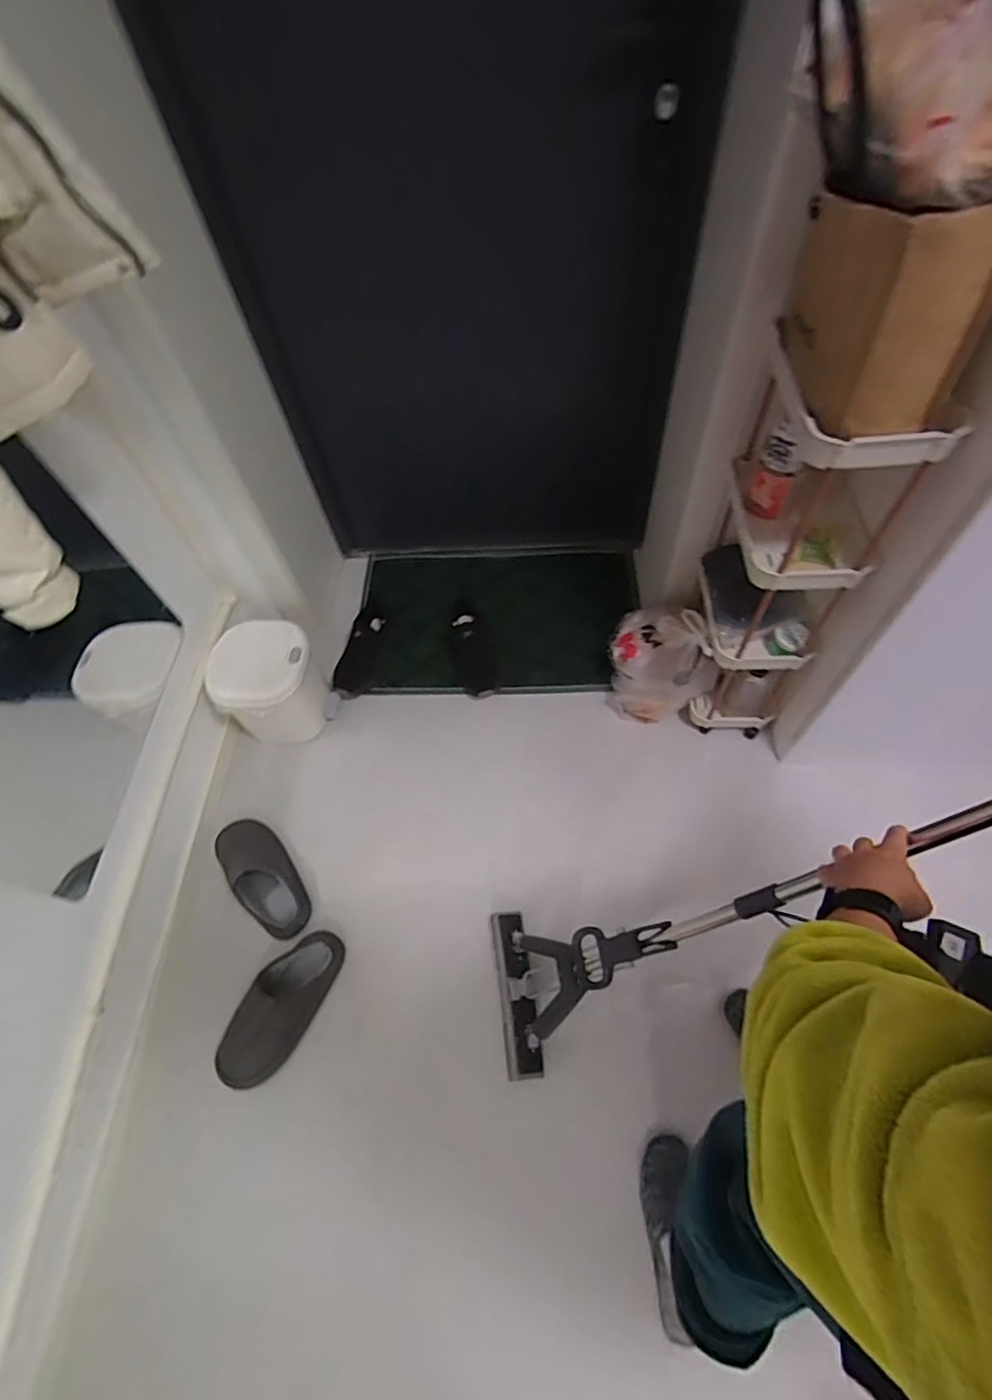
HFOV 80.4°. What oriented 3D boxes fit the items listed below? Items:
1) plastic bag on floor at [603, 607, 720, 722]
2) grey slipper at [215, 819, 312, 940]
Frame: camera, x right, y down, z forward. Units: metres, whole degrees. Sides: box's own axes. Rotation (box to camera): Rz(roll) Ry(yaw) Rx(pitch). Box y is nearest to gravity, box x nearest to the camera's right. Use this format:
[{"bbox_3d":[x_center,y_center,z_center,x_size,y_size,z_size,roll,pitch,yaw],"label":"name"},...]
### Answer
[{"bbox_3d":[0.343,-0.087,1.317,0.141,0.291,0.253,-20,62,-16],"label":"plastic bag on floor"},{"bbox_3d":[-0.493,0.367,1.232,0.124,0.073,0.285,-29,65,-21],"label":"grey slipper"}]

